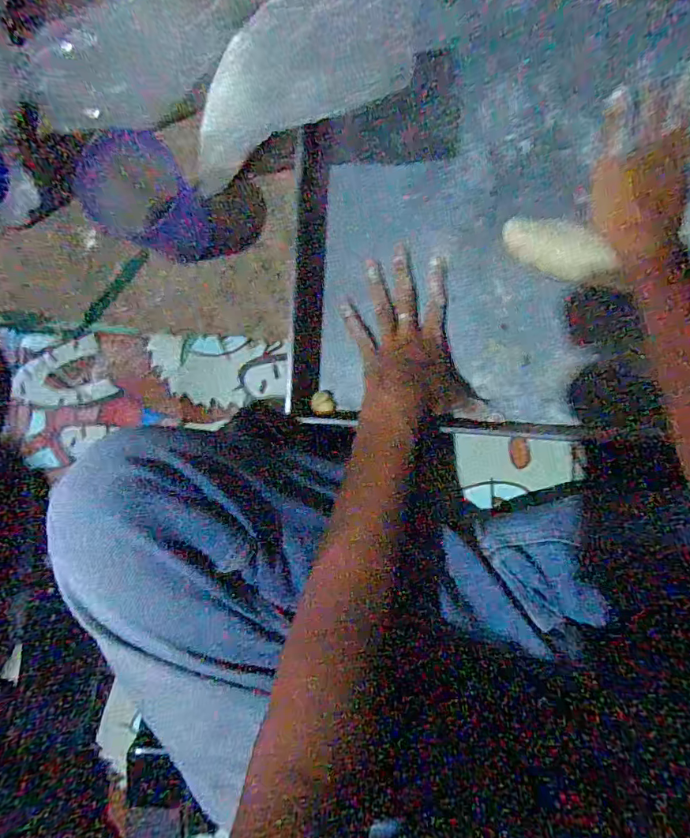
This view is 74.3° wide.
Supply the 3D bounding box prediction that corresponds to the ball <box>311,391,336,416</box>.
[{"bbox_3d":[-0.020,-0.015,0.425,0.021,0.020,0.023,0,92,1],"label":"ball"}]

